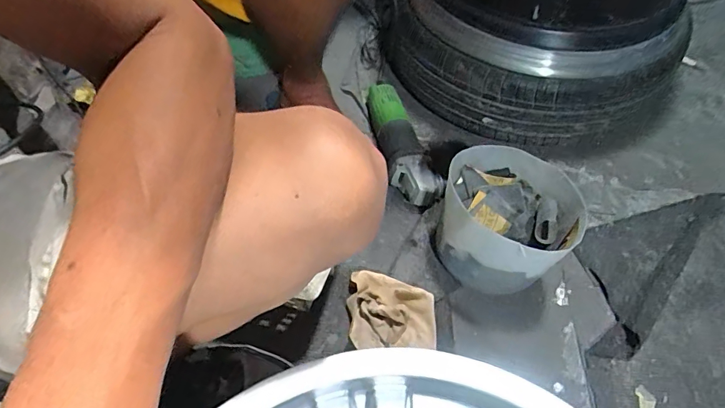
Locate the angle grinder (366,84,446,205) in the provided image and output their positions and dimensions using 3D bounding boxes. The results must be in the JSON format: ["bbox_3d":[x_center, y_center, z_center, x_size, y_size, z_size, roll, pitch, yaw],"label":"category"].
[{"bbox_3d":[0.052,-0.114,0.756,0.081,0.073,0.280,-19,58,-11],"label":"angle grinder"}]

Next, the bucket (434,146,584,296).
[{"bbox_3d":[0.189,0.032,0.598,0.162,0.159,0.149,0,59,0],"label":"bucket"}]

